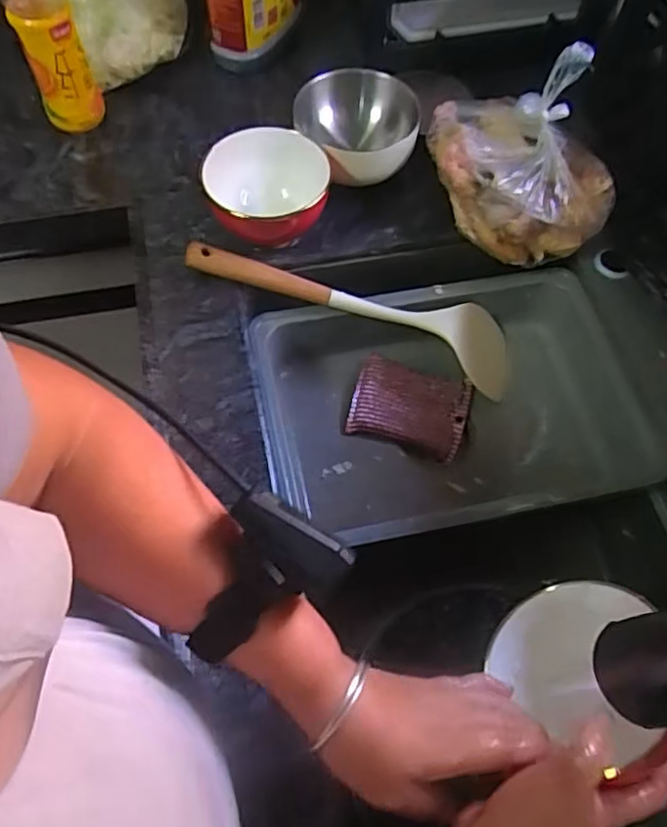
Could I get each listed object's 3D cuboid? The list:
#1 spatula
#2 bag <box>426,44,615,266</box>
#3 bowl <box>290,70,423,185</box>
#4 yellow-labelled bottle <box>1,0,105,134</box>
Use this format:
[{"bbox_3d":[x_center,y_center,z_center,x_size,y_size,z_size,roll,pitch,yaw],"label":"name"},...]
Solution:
[{"bbox_3d":[0.031,-0.104,0.643,0.357,0.050,0.069,16,61,-15],"label":"spatula"},{"bbox_3d":[0.190,-0.255,0.619,0.191,0.148,0.129,15,63,6],"label":"bag"},{"bbox_3d":[0.027,-0.295,0.680,0.123,0.078,0.126,1,62,-1],"label":"bowl"},{"bbox_3d":[-0.298,-0.397,0.649,0.060,0.213,0.069,-21,65,-12],"label":"yellow-labelled bottle"}]

